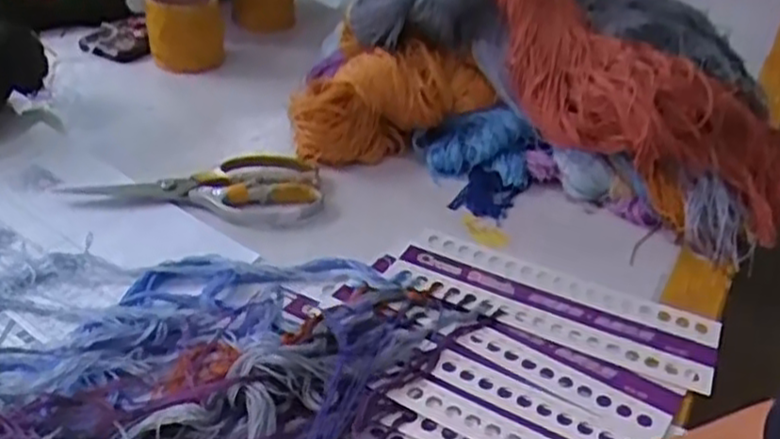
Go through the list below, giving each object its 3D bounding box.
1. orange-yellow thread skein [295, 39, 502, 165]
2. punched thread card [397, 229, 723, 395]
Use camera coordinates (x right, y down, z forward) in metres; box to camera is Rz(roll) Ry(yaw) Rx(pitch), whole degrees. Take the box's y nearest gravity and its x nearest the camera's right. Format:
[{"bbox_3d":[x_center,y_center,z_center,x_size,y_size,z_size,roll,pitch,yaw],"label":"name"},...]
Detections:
[{"bbox_3d":[-0.004,-0.114,0.727,0.195,0.094,0.067,-21,39,-12],"label":"orange-yellow thread skein"},{"bbox_3d":[0.123,0.062,0.562,0.237,0.008,0.088,18,31,19],"label":"punched thread card"}]

